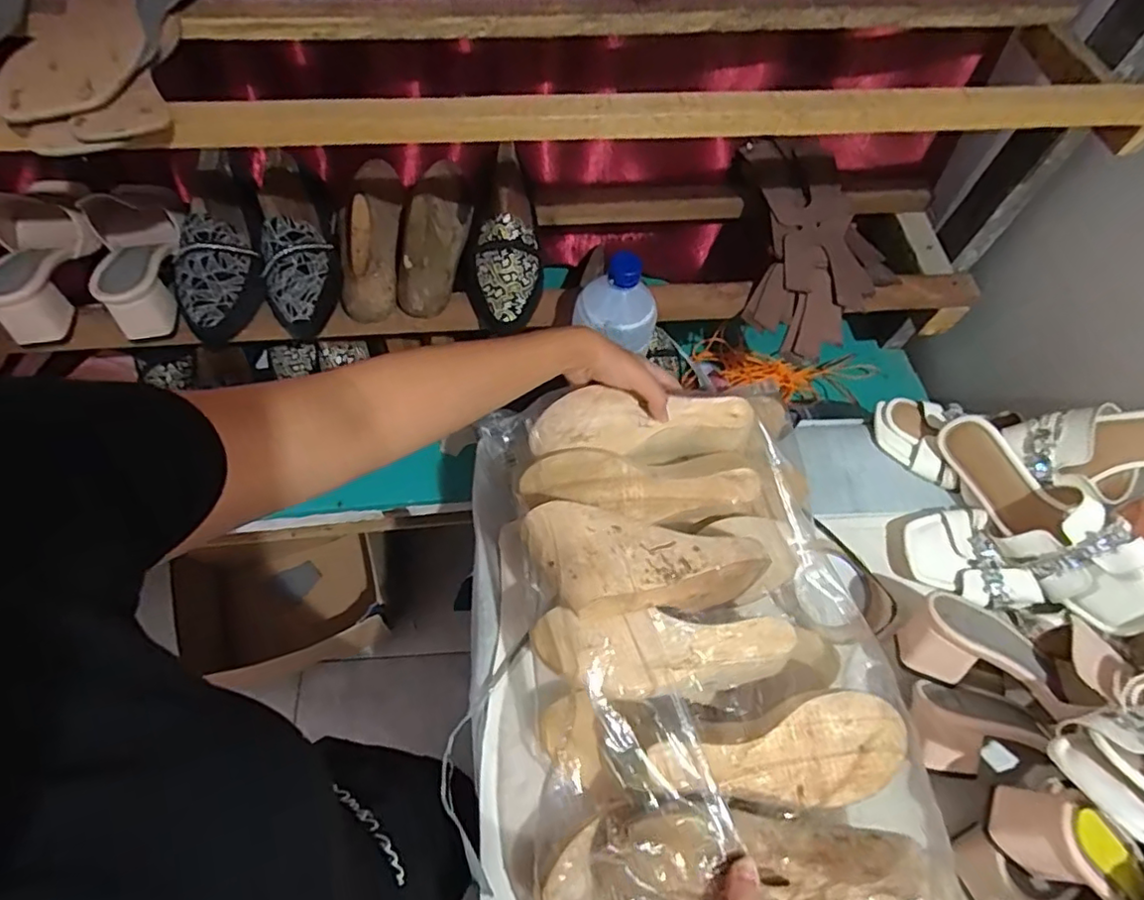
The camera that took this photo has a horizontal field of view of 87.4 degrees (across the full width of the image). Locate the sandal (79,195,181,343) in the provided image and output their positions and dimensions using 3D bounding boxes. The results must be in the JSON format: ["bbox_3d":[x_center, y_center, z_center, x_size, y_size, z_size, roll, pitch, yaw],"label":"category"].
[{"bbox_3d":[-0.455,-0.199,0.634,0.079,0.074,0.179,-23,65,-16],"label":"sandal"}]

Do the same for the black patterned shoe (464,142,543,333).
[{"bbox_3d":[-0.077,-0.247,0.673,0.088,0.070,0.224,2,61,-3],"label":"black patterned shoe"}]

